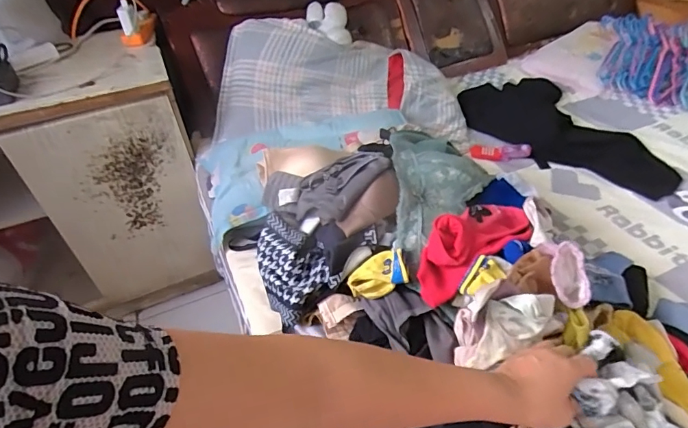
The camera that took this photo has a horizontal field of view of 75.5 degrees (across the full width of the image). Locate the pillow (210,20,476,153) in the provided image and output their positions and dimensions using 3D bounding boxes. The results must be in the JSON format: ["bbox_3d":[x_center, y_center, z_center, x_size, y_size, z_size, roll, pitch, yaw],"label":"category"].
[{"bbox_3d":[-0.017,-0.352,1.196,0.662,0.237,0.347,-4,39,-1],"label":"pillow"}]

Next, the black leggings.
[{"bbox_3d":[0.591,-0.234,1.191,0.352,0.058,0.585,-31,46,-29],"label":"black leggings"}]

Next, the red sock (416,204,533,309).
[{"bbox_3d":[0.194,0.034,0.653,0.241,0.065,0.082,-27,45,-26],"label":"red sock"}]

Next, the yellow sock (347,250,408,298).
[{"bbox_3d":[0.047,0.086,0.638,0.080,0.030,0.062,-12,40,-10],"label":"yellow sock"}]

